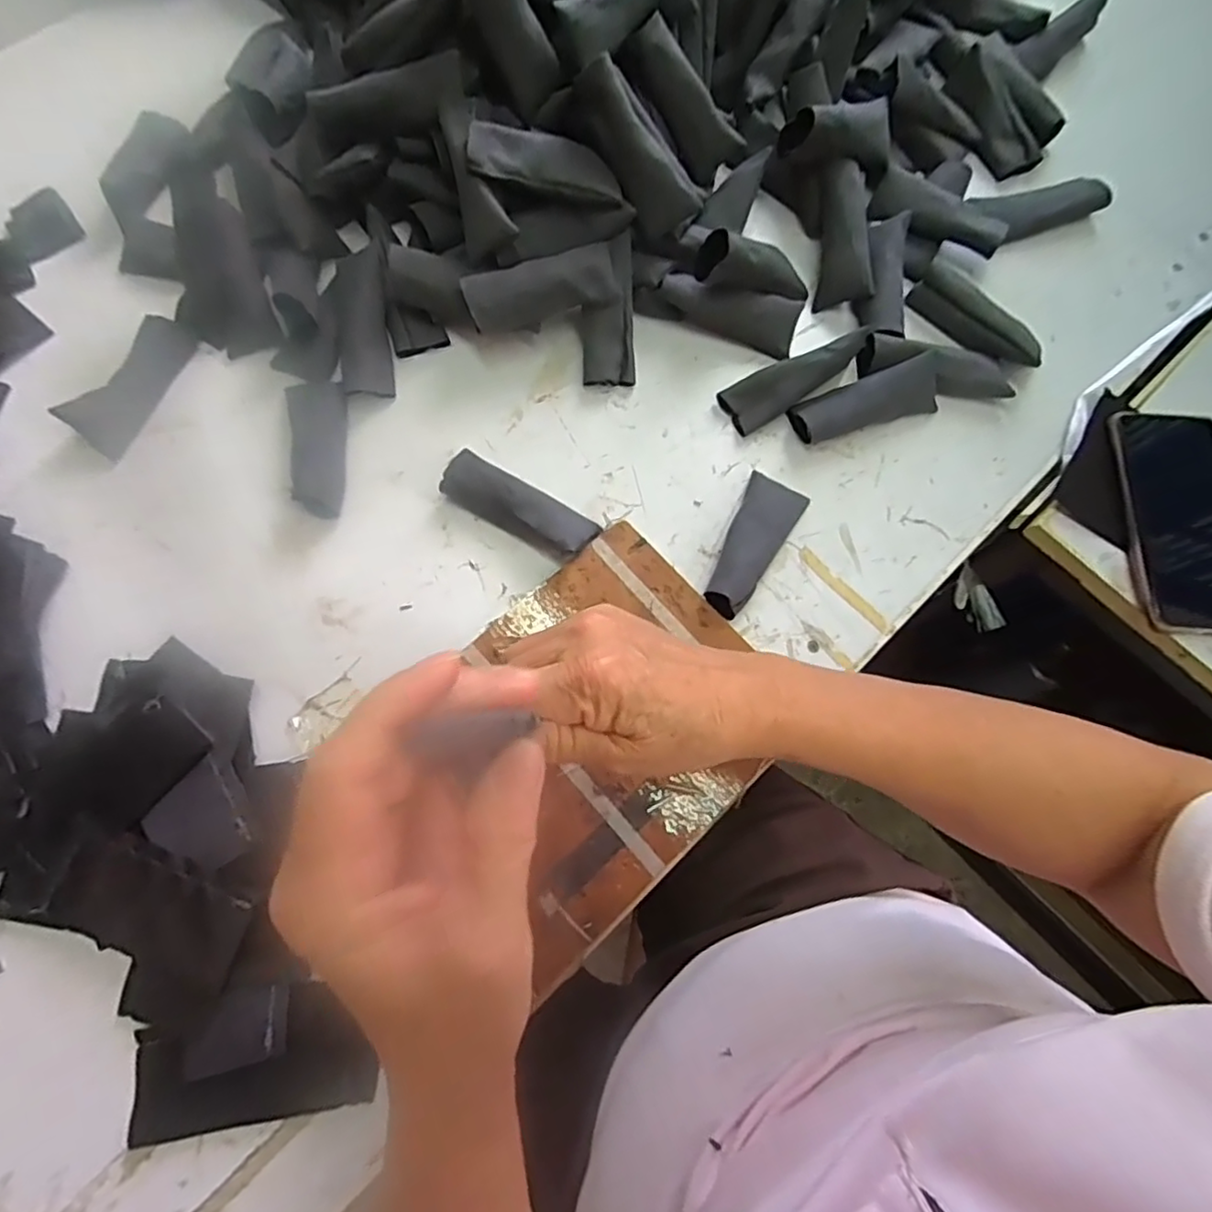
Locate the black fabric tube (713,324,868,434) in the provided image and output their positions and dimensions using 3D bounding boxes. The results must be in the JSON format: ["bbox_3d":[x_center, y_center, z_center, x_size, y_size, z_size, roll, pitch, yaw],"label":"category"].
[{"bbox_3d":[0.133,-0.160,0.443,0.104,0.018,0.034,-27,75,15],"label":"black fabric tube"}]

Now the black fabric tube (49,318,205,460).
[{"bbox_3d":[-0.333,-0.158,0.444,0.034,0.021,0.103,24,75,6],"label":"black fabric tube"}]

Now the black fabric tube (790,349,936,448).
[{"bbox_3d":[0.184,-0.145,0.444,0.104,0.031,0.029,-17,75,-5],"label":"black fabric tube"}]

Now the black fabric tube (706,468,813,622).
[{"bbox_3d":[0.097,-0.042,0.419,0.040,0.023,0.105,29,63,7],"label":"black fabric tube"}]

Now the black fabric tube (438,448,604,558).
[{"bbox_3d":[-0.057,-0.066,0.415,0.104,0.025,0.034,31,76,8],"label":"black fabric tube"}]

